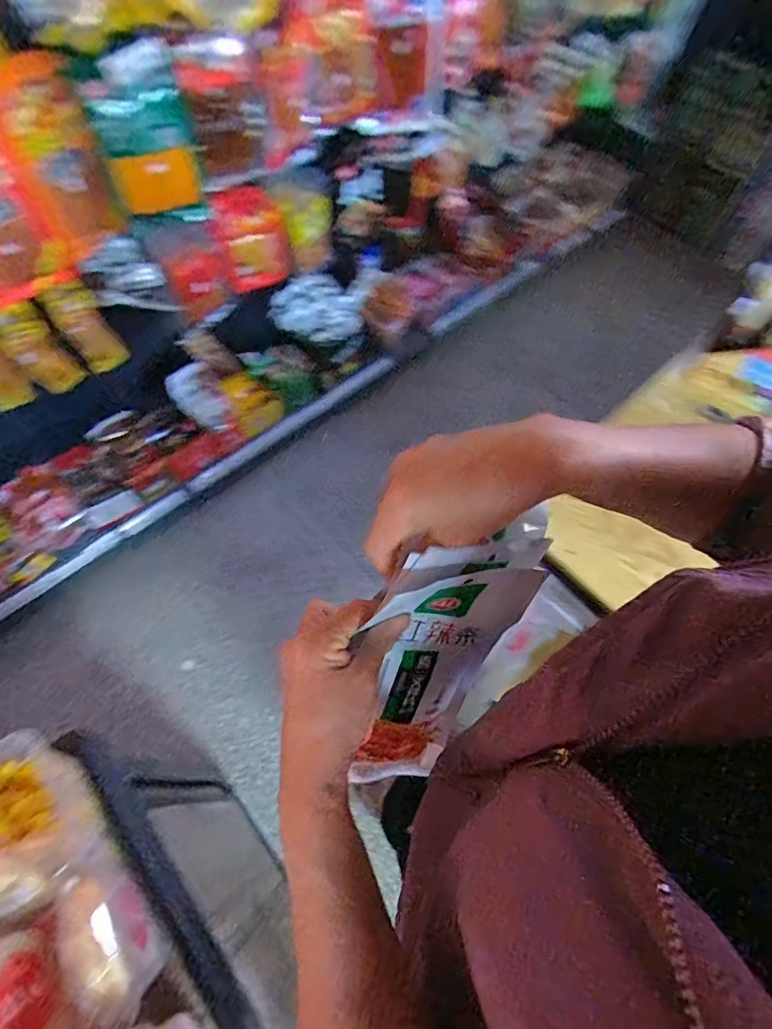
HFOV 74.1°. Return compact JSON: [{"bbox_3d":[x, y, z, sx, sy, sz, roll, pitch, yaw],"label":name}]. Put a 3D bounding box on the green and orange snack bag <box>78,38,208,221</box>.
[{"bbox_3d":[-0.469,-0.725,1.014,0.165,0.318,0.068,-27,66,-15],"label":"green and orange snack bag"}]

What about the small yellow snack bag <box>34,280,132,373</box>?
[{"bbox_3d":[-0.705,-0.429,1.198,0.044,0.233,0.112,23,64,11],"label":"small yellow snack bag"}]

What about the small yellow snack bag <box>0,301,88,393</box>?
[{"bbox_3d":[-0.771,-0.365,1.138,0.023,0.223,0.098,36,67,16],"label":"small yellow snack bag"}]

